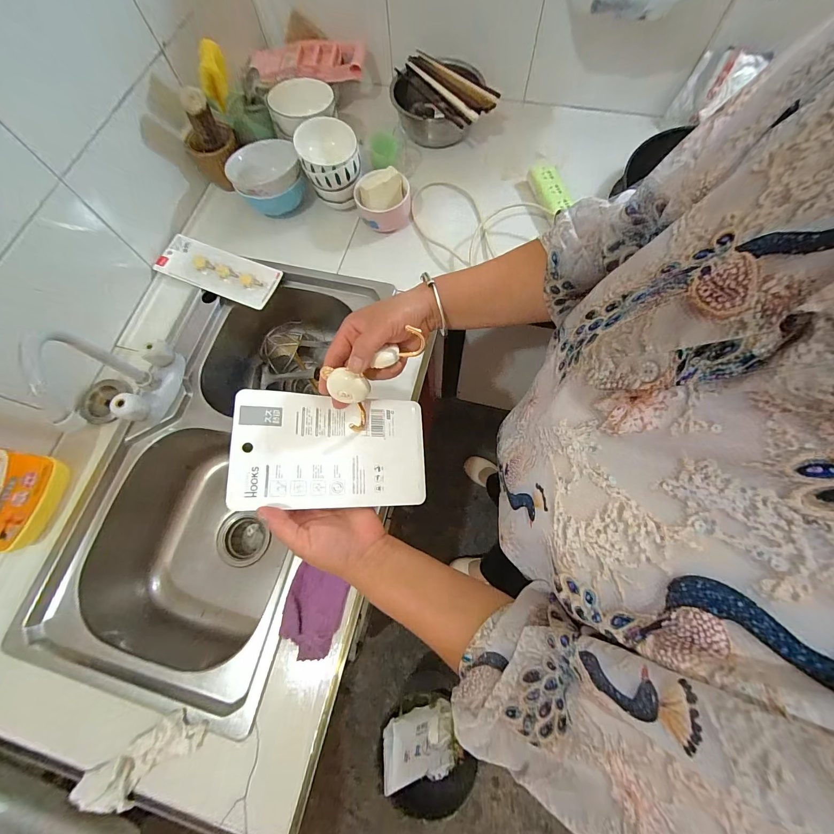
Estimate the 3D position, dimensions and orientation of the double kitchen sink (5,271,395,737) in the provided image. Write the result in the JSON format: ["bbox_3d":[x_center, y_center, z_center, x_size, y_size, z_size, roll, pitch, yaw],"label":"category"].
[{"bbox_3d":[-0.342,0.082,0.705,0.456,0.214,0.746,8,71,5],"label":"double kitchen sink"}]

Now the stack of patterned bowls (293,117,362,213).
[{"bbox_3d":[-0.167,-0.494,0.718,0.114,0.123,0.115,-9,71,-1],"label":"stack of patterned bowls"}]

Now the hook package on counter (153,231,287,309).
[{"bbox_3d":[-0.405,-0.299,0.729,0.257,0.015,0.094,21,73,10],"label":"hook package on counter"}]

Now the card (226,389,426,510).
[{"bbox_3d":[-0.087,0.034,0.382,0.196,0.006,0.117,3,74,-19],"label":"card"}]

